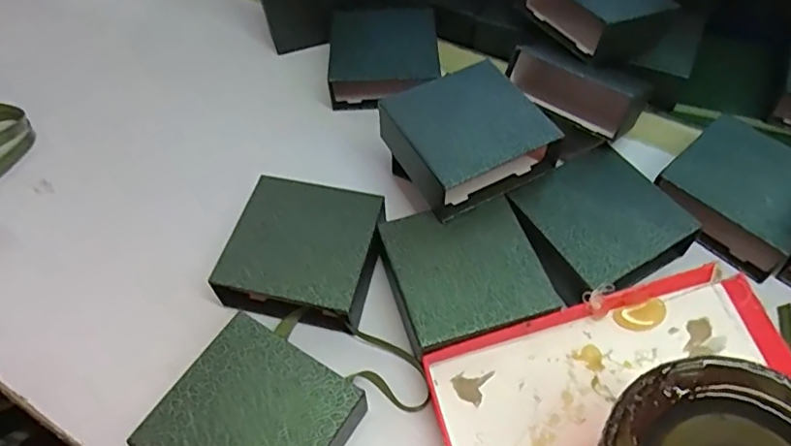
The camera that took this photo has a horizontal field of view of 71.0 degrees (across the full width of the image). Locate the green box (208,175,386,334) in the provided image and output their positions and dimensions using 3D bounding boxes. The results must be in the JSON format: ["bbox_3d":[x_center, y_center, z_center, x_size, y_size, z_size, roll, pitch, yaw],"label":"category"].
[{"bbox_3d":[-0.060,0.019,0.376,0.096,0.039,0.093,11,57,9],"label":"green box"}]

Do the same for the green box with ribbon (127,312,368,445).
[{"bbox_3d":[-0.076,0.111,0.308,0.096,0.034,0.089,27,61,19],"label":"green box with ribbon"}]

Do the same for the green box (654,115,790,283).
[{"bbox_3d":[0.240,-0.023,0.387,0.092,0.039,0.085,36,68,22],"label":"green box"}]

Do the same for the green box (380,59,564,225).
[{"bbox_3d":[0.049,-0.063,0.384,0.099,0.037,0.091,-26,61,-11],"label":"green box"}]

